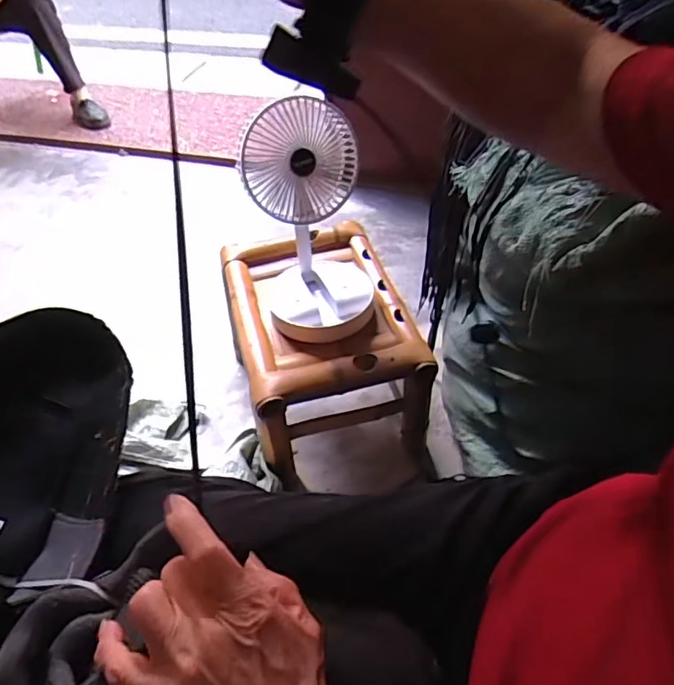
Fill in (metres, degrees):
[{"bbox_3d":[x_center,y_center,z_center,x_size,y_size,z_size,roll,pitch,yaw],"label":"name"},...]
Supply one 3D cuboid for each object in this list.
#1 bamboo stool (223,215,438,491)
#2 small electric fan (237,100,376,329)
[{"bbox_3d":[-0.024,0.024,0.956,0.260,0.263,0.368,-13,46,-10],"label":"bamboo stool"},{"bbox_3d":[-0.038,-0.166,0.819,0.170,0.339,0.164,-7,45,-4],"label":"small electric fan"}]

